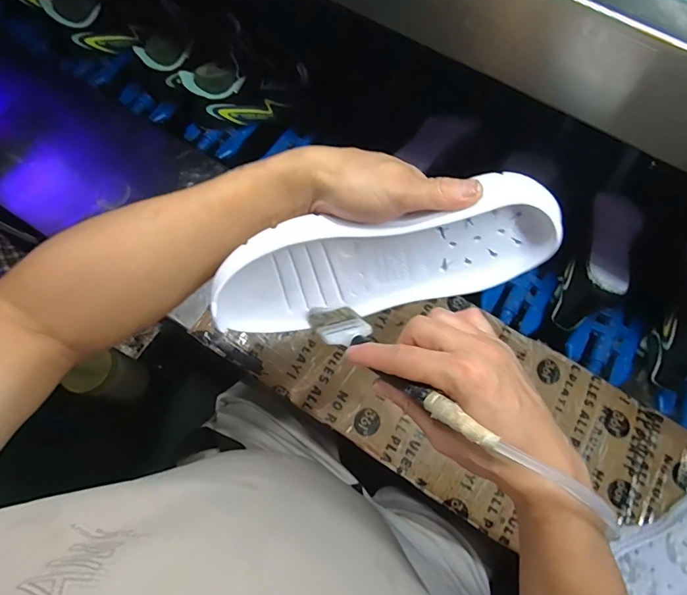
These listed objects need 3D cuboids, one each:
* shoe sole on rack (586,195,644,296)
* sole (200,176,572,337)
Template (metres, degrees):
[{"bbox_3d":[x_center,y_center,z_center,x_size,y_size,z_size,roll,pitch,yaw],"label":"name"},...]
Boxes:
[{"bbox_3d":[0.388,-0.083,0.616,0.077,0.012,0.211,32,54,7],"label":"shoe sole on rack"},{"bbox_3d":[0.034,-0.019,0.336,0.268,0.099,0.047,-10,35,2],"label":"sole"}]

